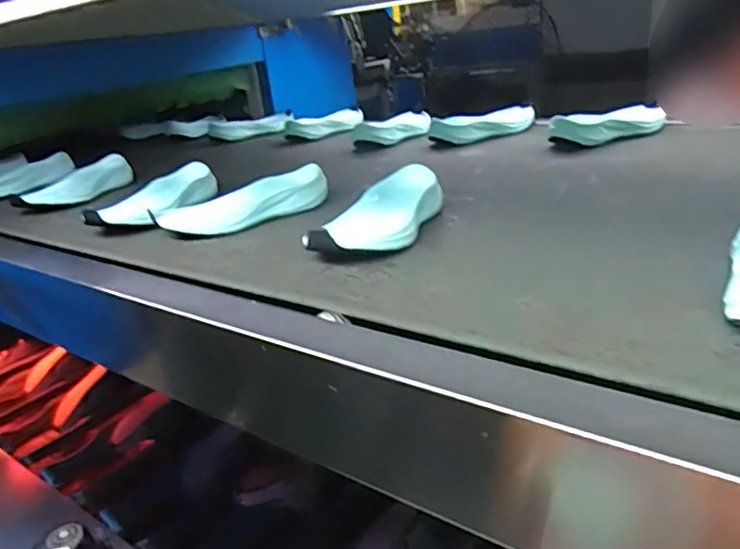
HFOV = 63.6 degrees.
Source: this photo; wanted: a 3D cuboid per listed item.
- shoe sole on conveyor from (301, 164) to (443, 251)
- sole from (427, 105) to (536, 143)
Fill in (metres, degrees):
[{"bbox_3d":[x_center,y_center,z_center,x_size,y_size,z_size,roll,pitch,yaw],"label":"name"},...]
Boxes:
[{"bbox_3d":[0.013,-0.057,0.575,0.078,0.044,0.184,4,25,27],"label":"shoe sole on conveyor"},{"bbox_3d":[0.195,-0.247,0.984,0.194,0.036,0.076,-17,24,-20],"label":"sole"}]

